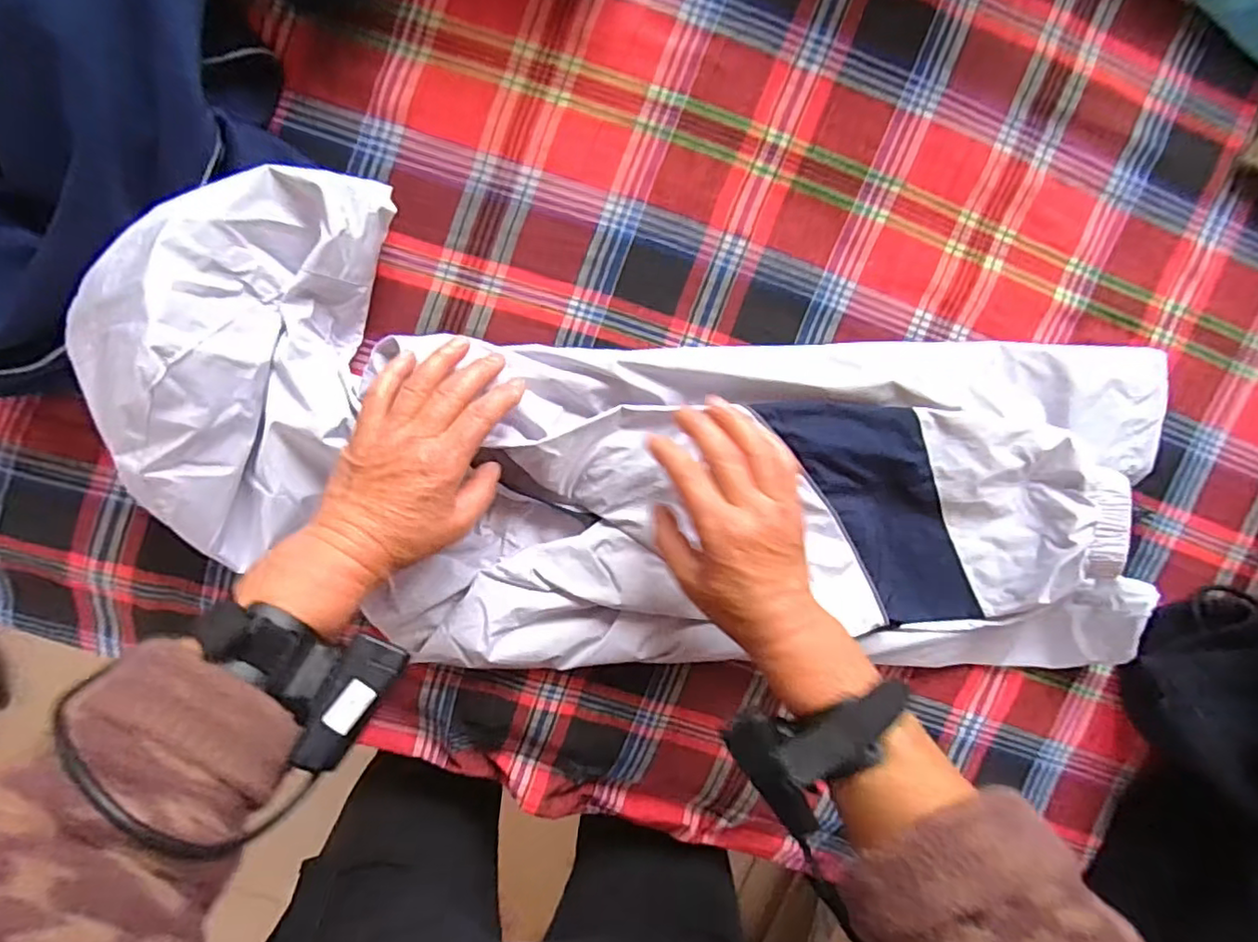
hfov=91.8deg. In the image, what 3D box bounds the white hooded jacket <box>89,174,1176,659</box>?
[{"bbox_3d":[0.029,0.008,0.421,0.689,0.082,0.286,9,98,-8],"label":"white hooded jacket"}]

